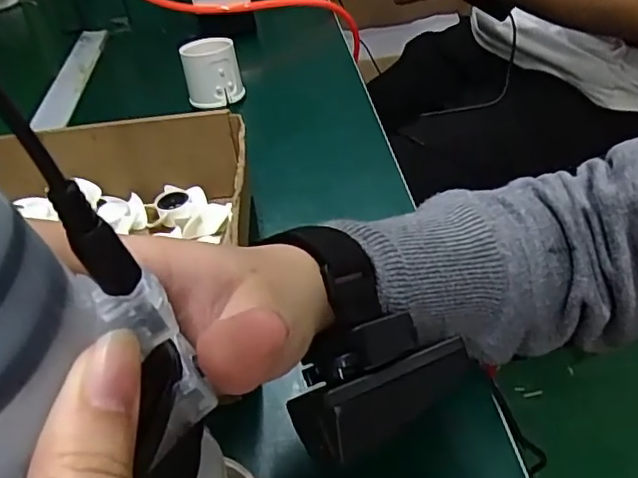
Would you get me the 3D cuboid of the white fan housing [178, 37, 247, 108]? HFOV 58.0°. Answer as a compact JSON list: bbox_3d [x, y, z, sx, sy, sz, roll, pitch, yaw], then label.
[{"bbox_3d":[-0.104,-0.164,0.566,0.056,0.052,0.049,-9,38,-10],"label":"white fan housing"}]

